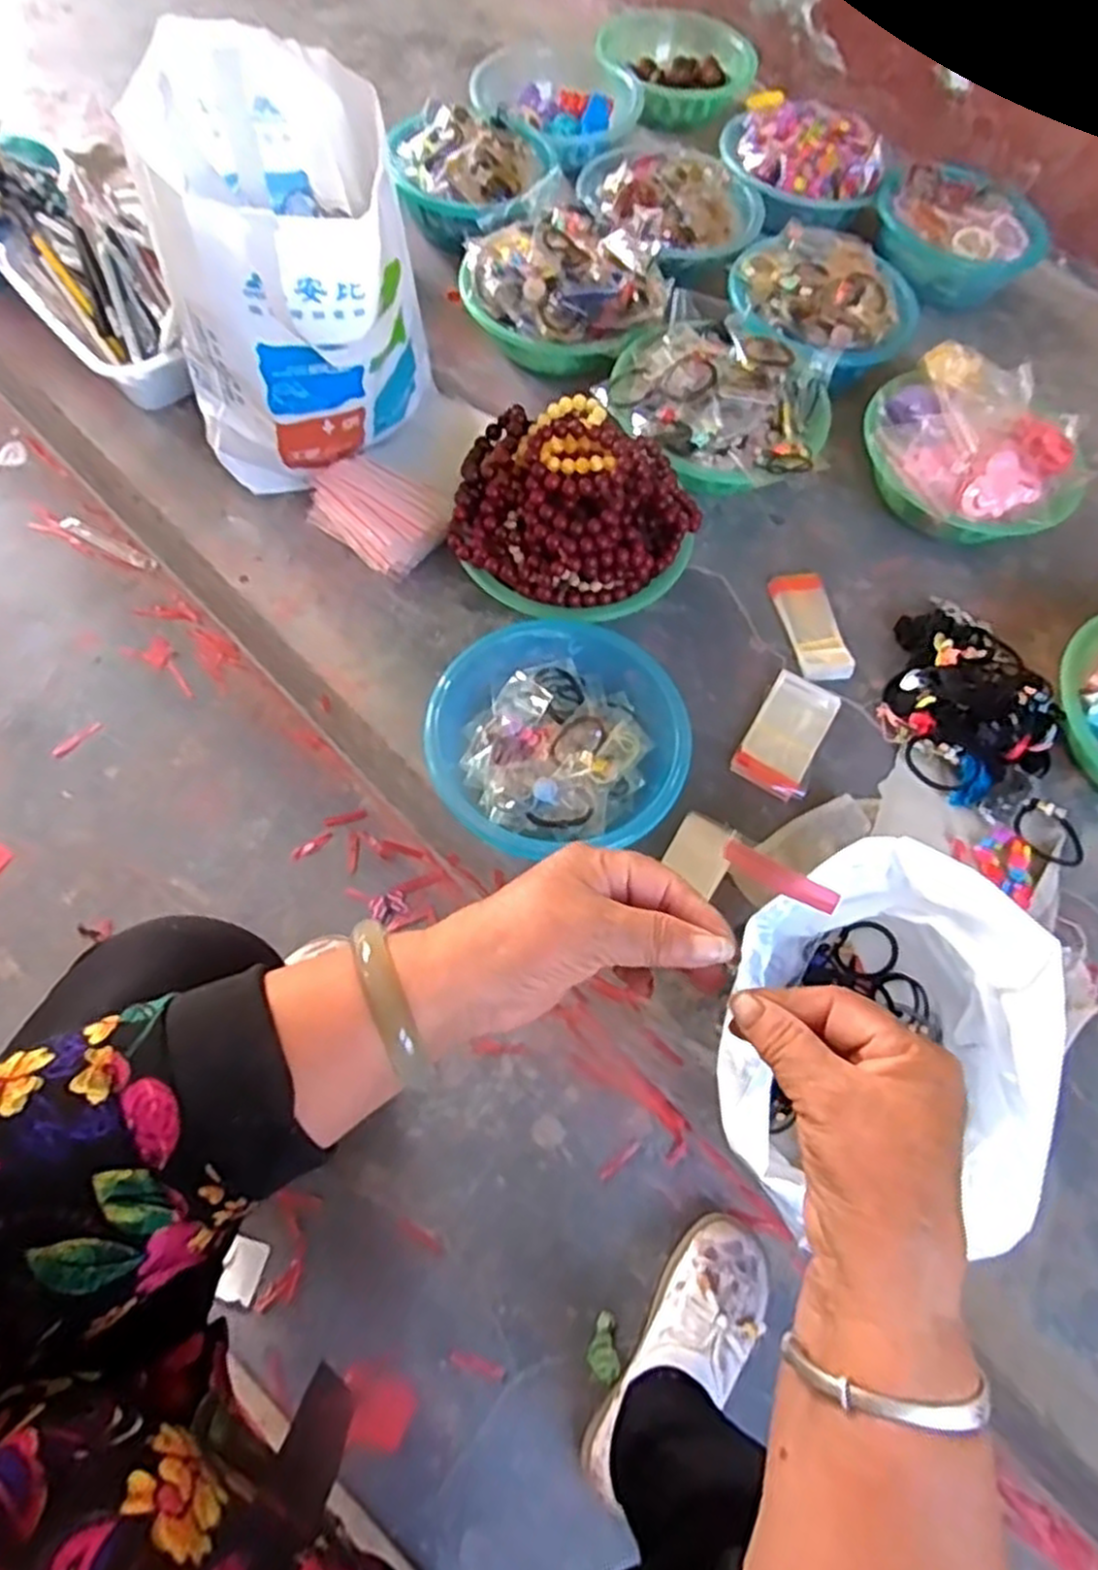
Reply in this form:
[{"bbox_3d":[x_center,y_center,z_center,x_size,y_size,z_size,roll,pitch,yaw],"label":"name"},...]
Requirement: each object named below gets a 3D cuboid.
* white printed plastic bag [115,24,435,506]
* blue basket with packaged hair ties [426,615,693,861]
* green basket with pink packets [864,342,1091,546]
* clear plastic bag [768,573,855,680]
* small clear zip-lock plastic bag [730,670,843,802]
[{"bbox_3d":[-0.238,-0.460,0.724,0.220,0.289,0.231,-7,67,-8],"label":"white printed plastic bag"},{"bbox_3d":[0.008,-0.041,0.705,0.219,0.081,0.209,1,67,-3],"label":"blue basket with packaged hair ties"},{"bbox_3d":[0.468,-0.367,0.861,0.230,0.108,0.227,2,66,-4],"label":"green basket with pink packets"},{"bbox_3d":[0.274,-0.169,0.811,0.055,0.018,0.133,-9,68,-7],"label":"clear plastic bag"},{"bbox_3d":[0.232,-0.047,0.755,0.069,0.019,0.130,29,69,9],"label":"small clear zip-lock plastic bag"}]

